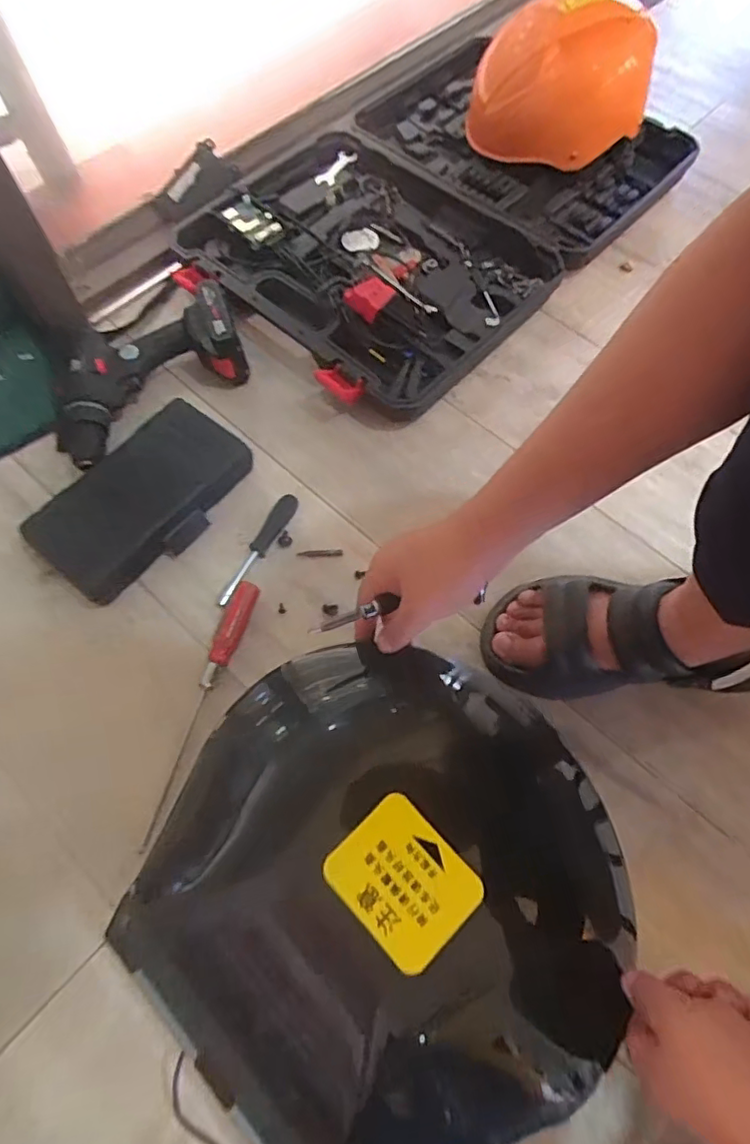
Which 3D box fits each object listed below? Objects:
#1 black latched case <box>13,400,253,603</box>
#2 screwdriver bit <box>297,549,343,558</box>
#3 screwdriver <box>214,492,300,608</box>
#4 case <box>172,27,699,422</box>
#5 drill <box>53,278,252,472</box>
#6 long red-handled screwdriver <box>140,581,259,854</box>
[{"bbox_3d":[-0.240,-0.079,0.623,0.123,0.062,0.223,38,71,14],"label":"black latched case"},{"bbox_3d":[-0.058,-0.020,0.634,0.048,0.004,0.009,-5,67,-3],"label":"screwdriver bit"},{"bbox_3d":[-0.125,-0.027,0.628,0.024,0.015,0.139,29,69,11],"label":"screwdriver"},{"bbox_3d":[0.094,-0.513,0.826,0.423,0.055,0.700,39,71,14],"label":"case"},{"bbox_3d":[-0.265,-0.232,0.686,0.242,0.071,0.133,-39,73,-16],"label":"drill"},{"bbox_3d":[-0.168,0.121,0.556,0.030,0.032,0.249,19,67,7],"label":"long red-handled screwdriver"}]

